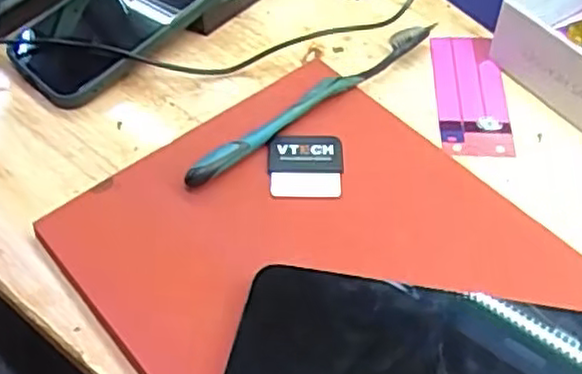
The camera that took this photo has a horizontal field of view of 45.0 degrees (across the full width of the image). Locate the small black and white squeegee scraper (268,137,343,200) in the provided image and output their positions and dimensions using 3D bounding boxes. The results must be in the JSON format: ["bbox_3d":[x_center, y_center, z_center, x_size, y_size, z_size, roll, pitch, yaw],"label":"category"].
[{"bbox_3d":[0.008,-0.010,0.376,0.039,0.004,0.039,-2,62,3],"label":"small black and white squeegee scraper"}]

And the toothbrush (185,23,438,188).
[{"bbox_3d":[0.019,-0.053,0.410,0.196,0.015,0.013,-34,58,-24],"label":"toothbrush"}]

